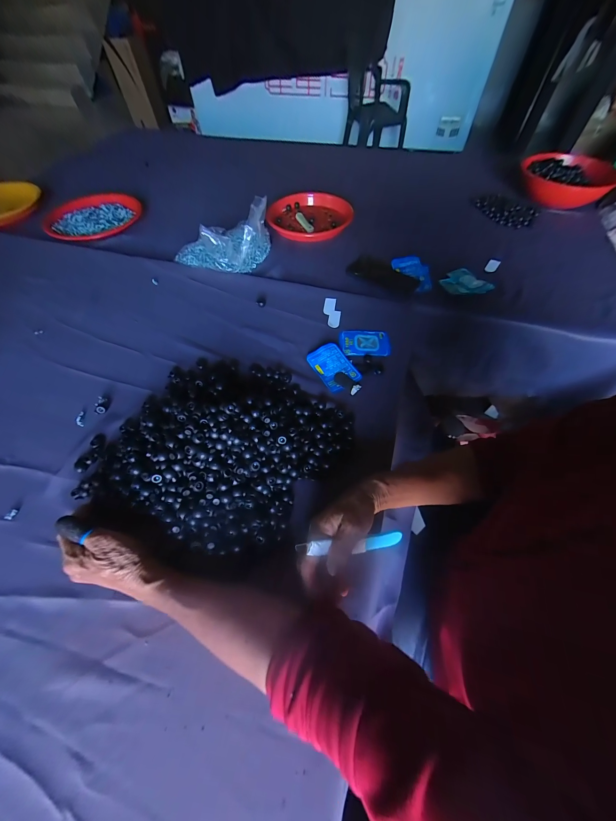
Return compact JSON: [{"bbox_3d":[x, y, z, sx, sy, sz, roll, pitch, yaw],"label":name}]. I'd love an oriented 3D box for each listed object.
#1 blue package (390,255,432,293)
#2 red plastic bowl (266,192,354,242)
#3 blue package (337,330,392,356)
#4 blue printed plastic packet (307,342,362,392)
[{"bbox_3d":[0.254,-0.324,0.665,0.073,0.014,0.124,-22,62,-13],"label":"blue package"},{"bbox_3d":[0.002,-0.533,0.786,0.231,0.042,0.201,9,60,5],"label":"red plastic bowl"},{"bbox_3d":[0.110,-0.133,0.551,0.094,0.005,0.065,1,60,1],"label":"blue package"},{"bbox_3d":[0.047,-0.081,0.515,0.065,0.009,0.094,-28,64,-15],"label":"blue printed plastic packet"}]

